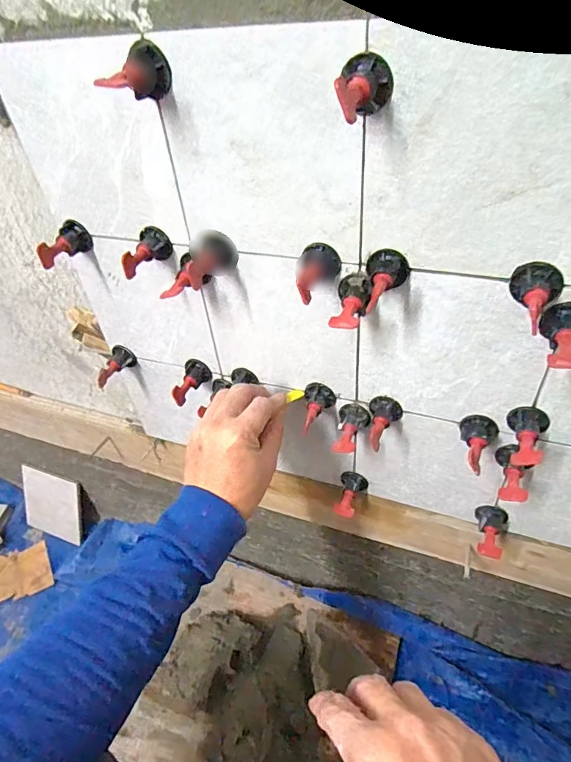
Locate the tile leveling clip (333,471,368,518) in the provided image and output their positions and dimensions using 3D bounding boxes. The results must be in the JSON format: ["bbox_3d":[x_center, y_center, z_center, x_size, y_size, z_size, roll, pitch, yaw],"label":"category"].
[{"bbox_3d":[0.074,0.132,0.522,0.029,0.026,0.047,10,45,17],"label":"tile leveling clip"}]

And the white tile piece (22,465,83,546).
[{"bbox_3d":[-0.482,0.255,0.946,0.147,0.138,0.011,9,11,19],"label":"white tile piece"}]

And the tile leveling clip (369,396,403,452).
[{"bbox_3d":[0.093,0.039,0.429,0.031,0.028,0.043,6,44,13],"label":"tile leveling clip"}]

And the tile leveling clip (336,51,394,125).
[{"bbox_3d":[0.043,-0.165,0.263,0.025,0.031,0.040,18,47,24],"label":"tile leveling clip"}]

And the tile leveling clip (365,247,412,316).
[{"bbox_3d":[0.073,-0.073,0.331,0.031,0.026,0.042,6,44,13],"label":"tile leveling clip"}]

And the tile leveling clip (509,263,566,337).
[{"bbox_3d":[0.163,-0.056,0.301,0.031,0.028,0.041,18,47,24],"label":"tile leveling clip"}]

